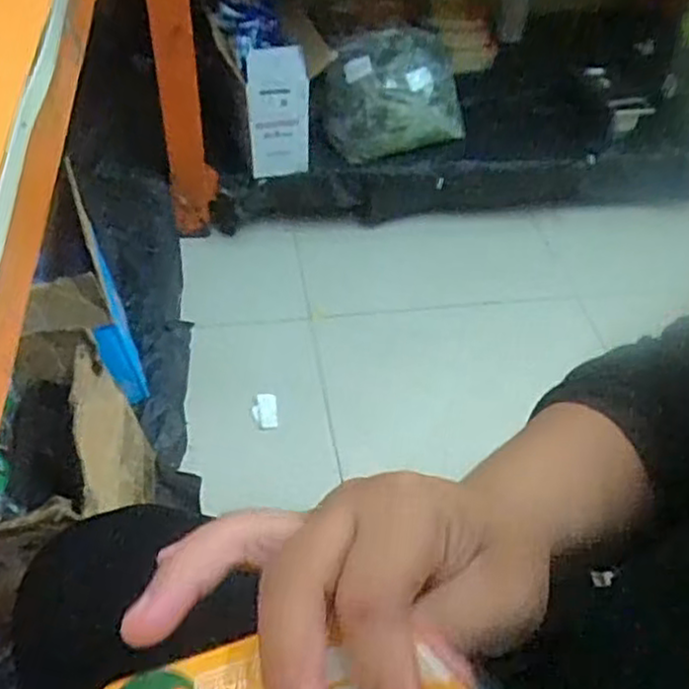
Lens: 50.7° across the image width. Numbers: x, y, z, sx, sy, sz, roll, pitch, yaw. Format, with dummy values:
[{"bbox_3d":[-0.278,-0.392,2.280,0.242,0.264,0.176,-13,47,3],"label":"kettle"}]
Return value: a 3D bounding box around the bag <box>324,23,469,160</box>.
[{"bbox_3d":[0.104,-0.541,1.559,0.294,0.233,0.124,-10,49,-13],"label":"bag"}]

